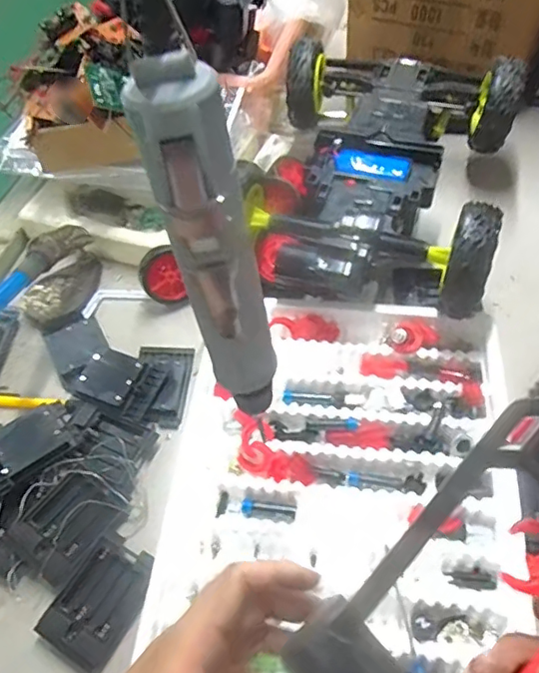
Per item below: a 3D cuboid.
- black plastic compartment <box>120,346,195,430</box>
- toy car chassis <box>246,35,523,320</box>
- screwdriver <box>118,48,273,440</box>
[{"bbox_3d":[-0.101,0.040,0.509,0.053,0.016,0.083,2,55,6],"label":"black plastic compartment"},{"bbox_3d":[0.109,-0.181,0.561,0.236,0.094,0.344,14,58,14],"label":"toy car chassis"},{"bbox_3d":[-0.022,-0.021,0.244,0.041,0.190,0.036,-12,55,-4],"label":"screwdriver"}]

